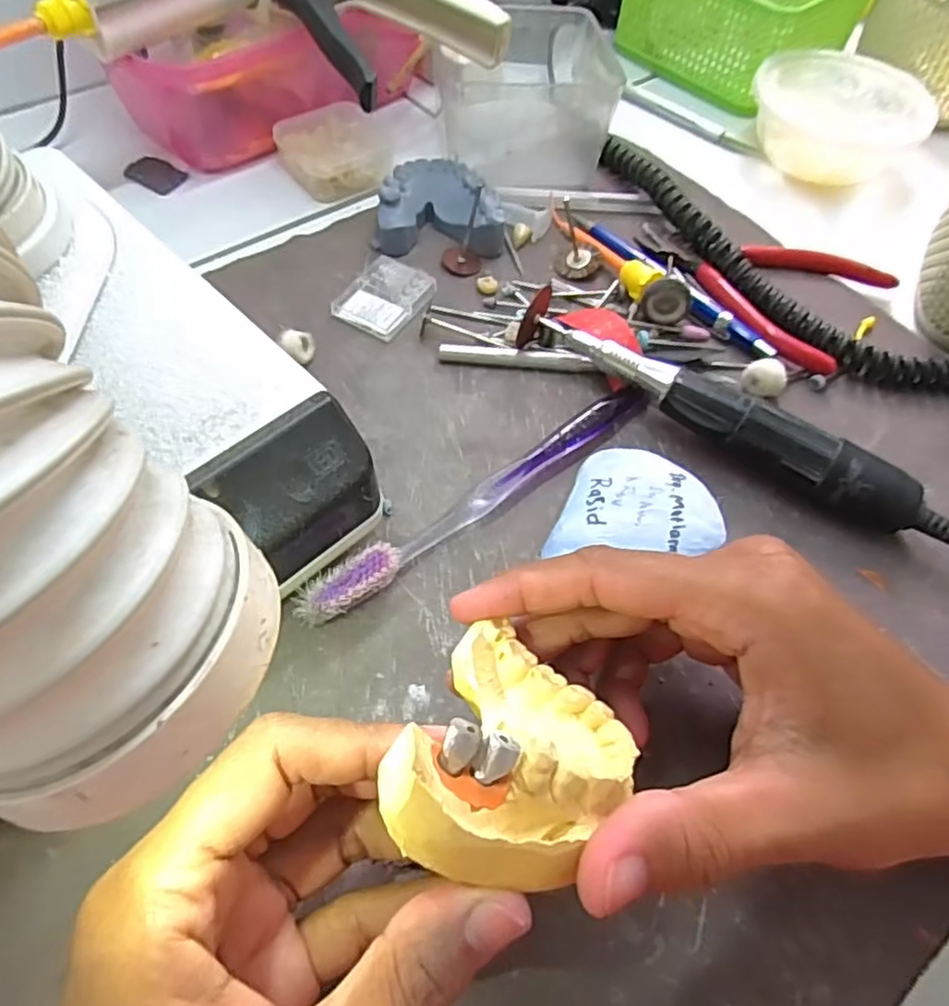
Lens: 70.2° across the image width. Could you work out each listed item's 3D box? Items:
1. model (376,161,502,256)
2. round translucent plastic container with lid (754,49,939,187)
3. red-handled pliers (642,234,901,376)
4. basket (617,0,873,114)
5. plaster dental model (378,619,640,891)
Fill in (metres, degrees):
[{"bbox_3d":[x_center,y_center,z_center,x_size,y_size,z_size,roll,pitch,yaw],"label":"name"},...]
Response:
[{"bbox_3d":[-0.016,-0.159,0.360,0.064,0.024,0.055,6,59,-1],"label":"model"},{"bbox_3d":[0.219,-0.241,0.422,0.099,0.044,0.084,2,59,-3],"label":"round translucent plastic container with lid"},{"bbox_3d":[0.150,-0.122,0.358,0.118,0.012,0.093,34,62,16],"label":"red-handled pliers"},{"bbox_3d":[0.188,-0.347,0.473,0.132,0.060,0.123,-35,67,-22],"label":"basket"},{"bbox_3d":[0.010,0.058,0.162,0.049,0.027,0.071,34,27,3],"label":"plaster dental model"}]

